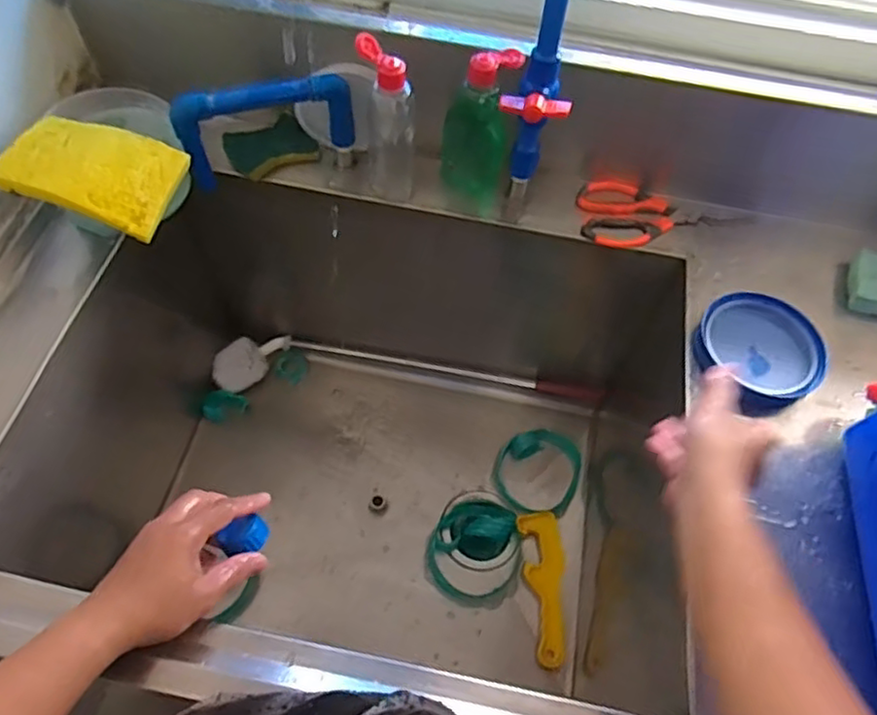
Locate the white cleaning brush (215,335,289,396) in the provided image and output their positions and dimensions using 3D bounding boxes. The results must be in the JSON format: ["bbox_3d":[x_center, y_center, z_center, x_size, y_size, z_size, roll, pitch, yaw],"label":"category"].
[{"bbox_3d":[-0.294,-0.001,1.004,0.069,0.032,0.121,45,67,-12],"label":"white cleaning brush"}]

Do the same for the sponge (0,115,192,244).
[{"bbox_3d":[-0.325,-0.179,0.614,0.145,0.021,0.098,21,66,-12],"label":"sponge"}]

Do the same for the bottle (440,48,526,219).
[{"bbox_3d":[0.039,-0.241,0.699,0.067,0.178,0.055,7,60,0],"label":"bottle"}]

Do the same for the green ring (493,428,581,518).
[{"bbox_3d":[0.151,0.169,0.967,0.123,0.032,0.123,2,60,-3],"label":"green ring"}]

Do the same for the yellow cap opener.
[{"bbox_3d":[0.150,0.314,0.887,0.057,0.019,0.198,-2,60,-5],"label":"yellow cap opener"}]

